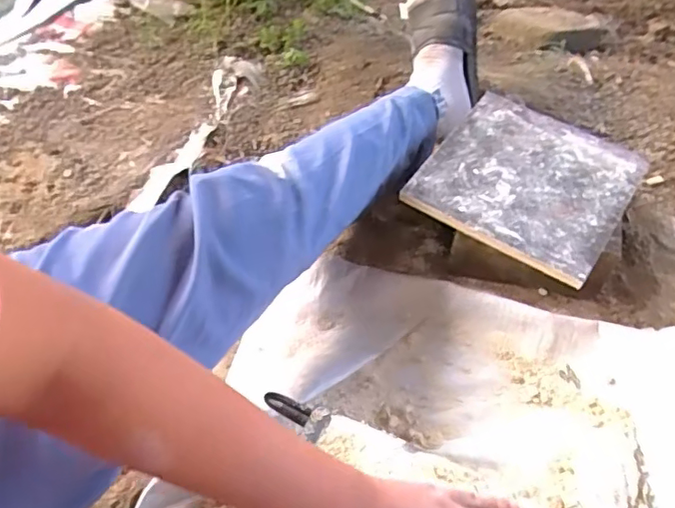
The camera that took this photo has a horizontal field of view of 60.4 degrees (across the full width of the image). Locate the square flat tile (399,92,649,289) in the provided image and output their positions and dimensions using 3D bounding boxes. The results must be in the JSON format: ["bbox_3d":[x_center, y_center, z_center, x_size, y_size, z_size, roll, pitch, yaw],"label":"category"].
[{"bbox_3d":[0.253,-0.100,0.779,0.246,0.019,0.252,32,58,17],"label":"square flat tile"}]

